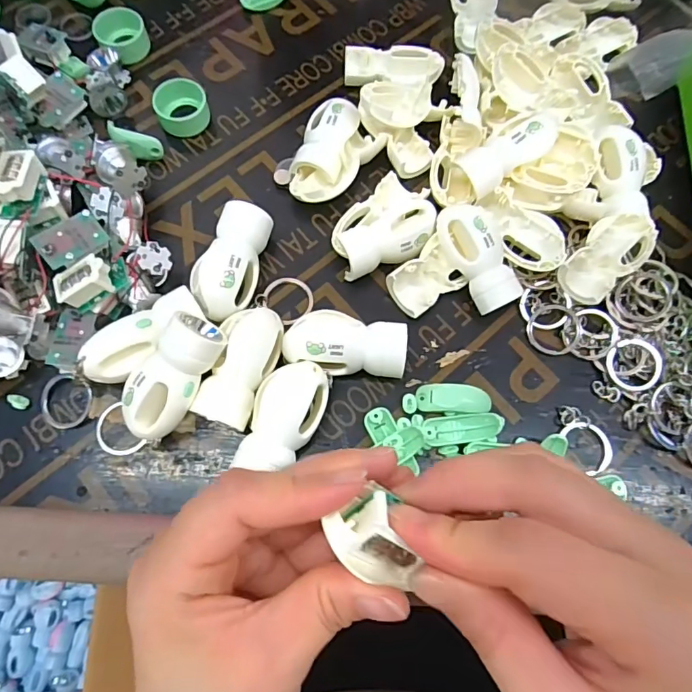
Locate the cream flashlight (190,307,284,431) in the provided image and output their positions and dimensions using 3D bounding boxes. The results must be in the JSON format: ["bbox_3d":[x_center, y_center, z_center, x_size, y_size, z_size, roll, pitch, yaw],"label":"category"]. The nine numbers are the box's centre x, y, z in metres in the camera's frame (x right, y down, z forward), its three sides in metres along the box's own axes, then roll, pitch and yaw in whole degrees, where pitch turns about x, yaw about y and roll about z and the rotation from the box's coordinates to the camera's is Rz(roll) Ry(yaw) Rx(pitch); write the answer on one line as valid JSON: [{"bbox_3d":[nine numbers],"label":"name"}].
[{"bbox_3d":[-0.056,0.011,0.261,0.031,0.032,0.063,18,72,4],"label":"cream flashlight"}]

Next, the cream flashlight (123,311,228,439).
[{"bbox_3d":[-0.087,0.015,0.243,0.028,0.022,0.062,32,91,8],"label":"cream flashlight"}]

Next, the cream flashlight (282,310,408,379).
[{"bbox_3d":[0.000,0.000,0.268,0.064,0.028,0.032,13,72,2],"label":"cream flashlight"}]

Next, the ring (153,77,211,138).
[{"bbox_3d":[-0.106,-0.155,0.318,0.032,0.018,0.032,1,72,-2],"label":"ring"}]

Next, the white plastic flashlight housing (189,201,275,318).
[{"bbox_3d":[-0.064,-0.046,0.280,0.029,0.029,0.068,16,72,3],"label":"white plastic flashlight housing"}]

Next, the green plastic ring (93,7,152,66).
[{"bbox_3d":[-0.152,-0.211,0.334,0.032,0.018,0.034,1,72,-2],"label":"green plastic ring"}]

